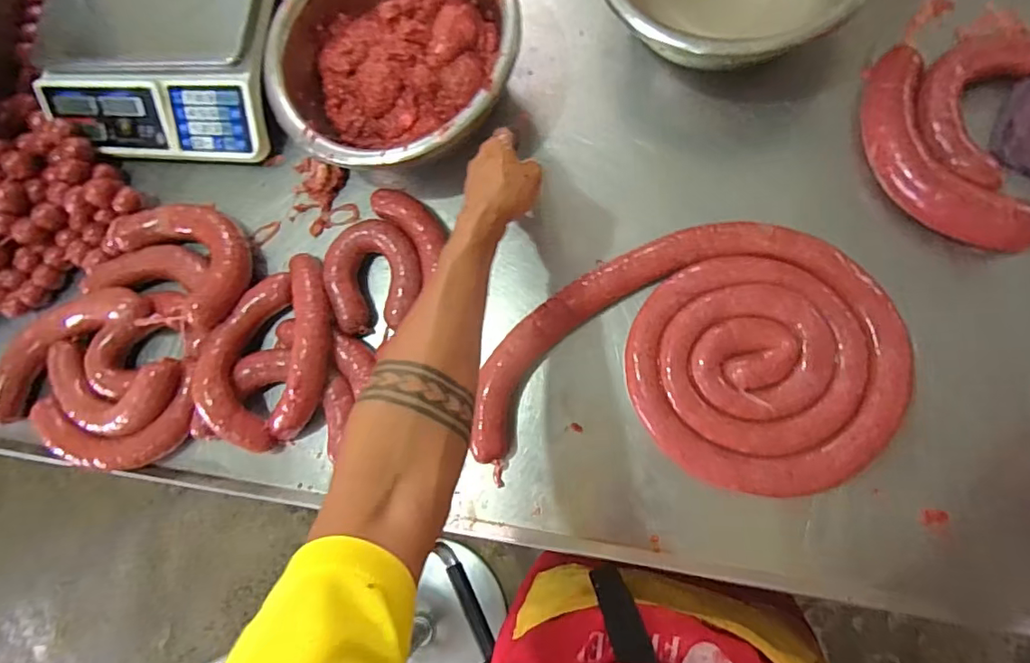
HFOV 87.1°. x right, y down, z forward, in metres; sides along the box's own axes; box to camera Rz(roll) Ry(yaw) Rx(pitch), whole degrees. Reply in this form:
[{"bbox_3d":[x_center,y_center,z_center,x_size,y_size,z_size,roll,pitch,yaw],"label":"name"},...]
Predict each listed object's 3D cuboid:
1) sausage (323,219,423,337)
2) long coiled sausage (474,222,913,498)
[{"bbox_3d":[-0.165,-0.068,0.650,0.114,0.042,0.130,-21,78,7],"label":"sausage"},{"bbox_3d":[0.169,0.027,0.568,0.413,0.050,0.260,-3,79,10],"label":"long coiled sausage"}]

